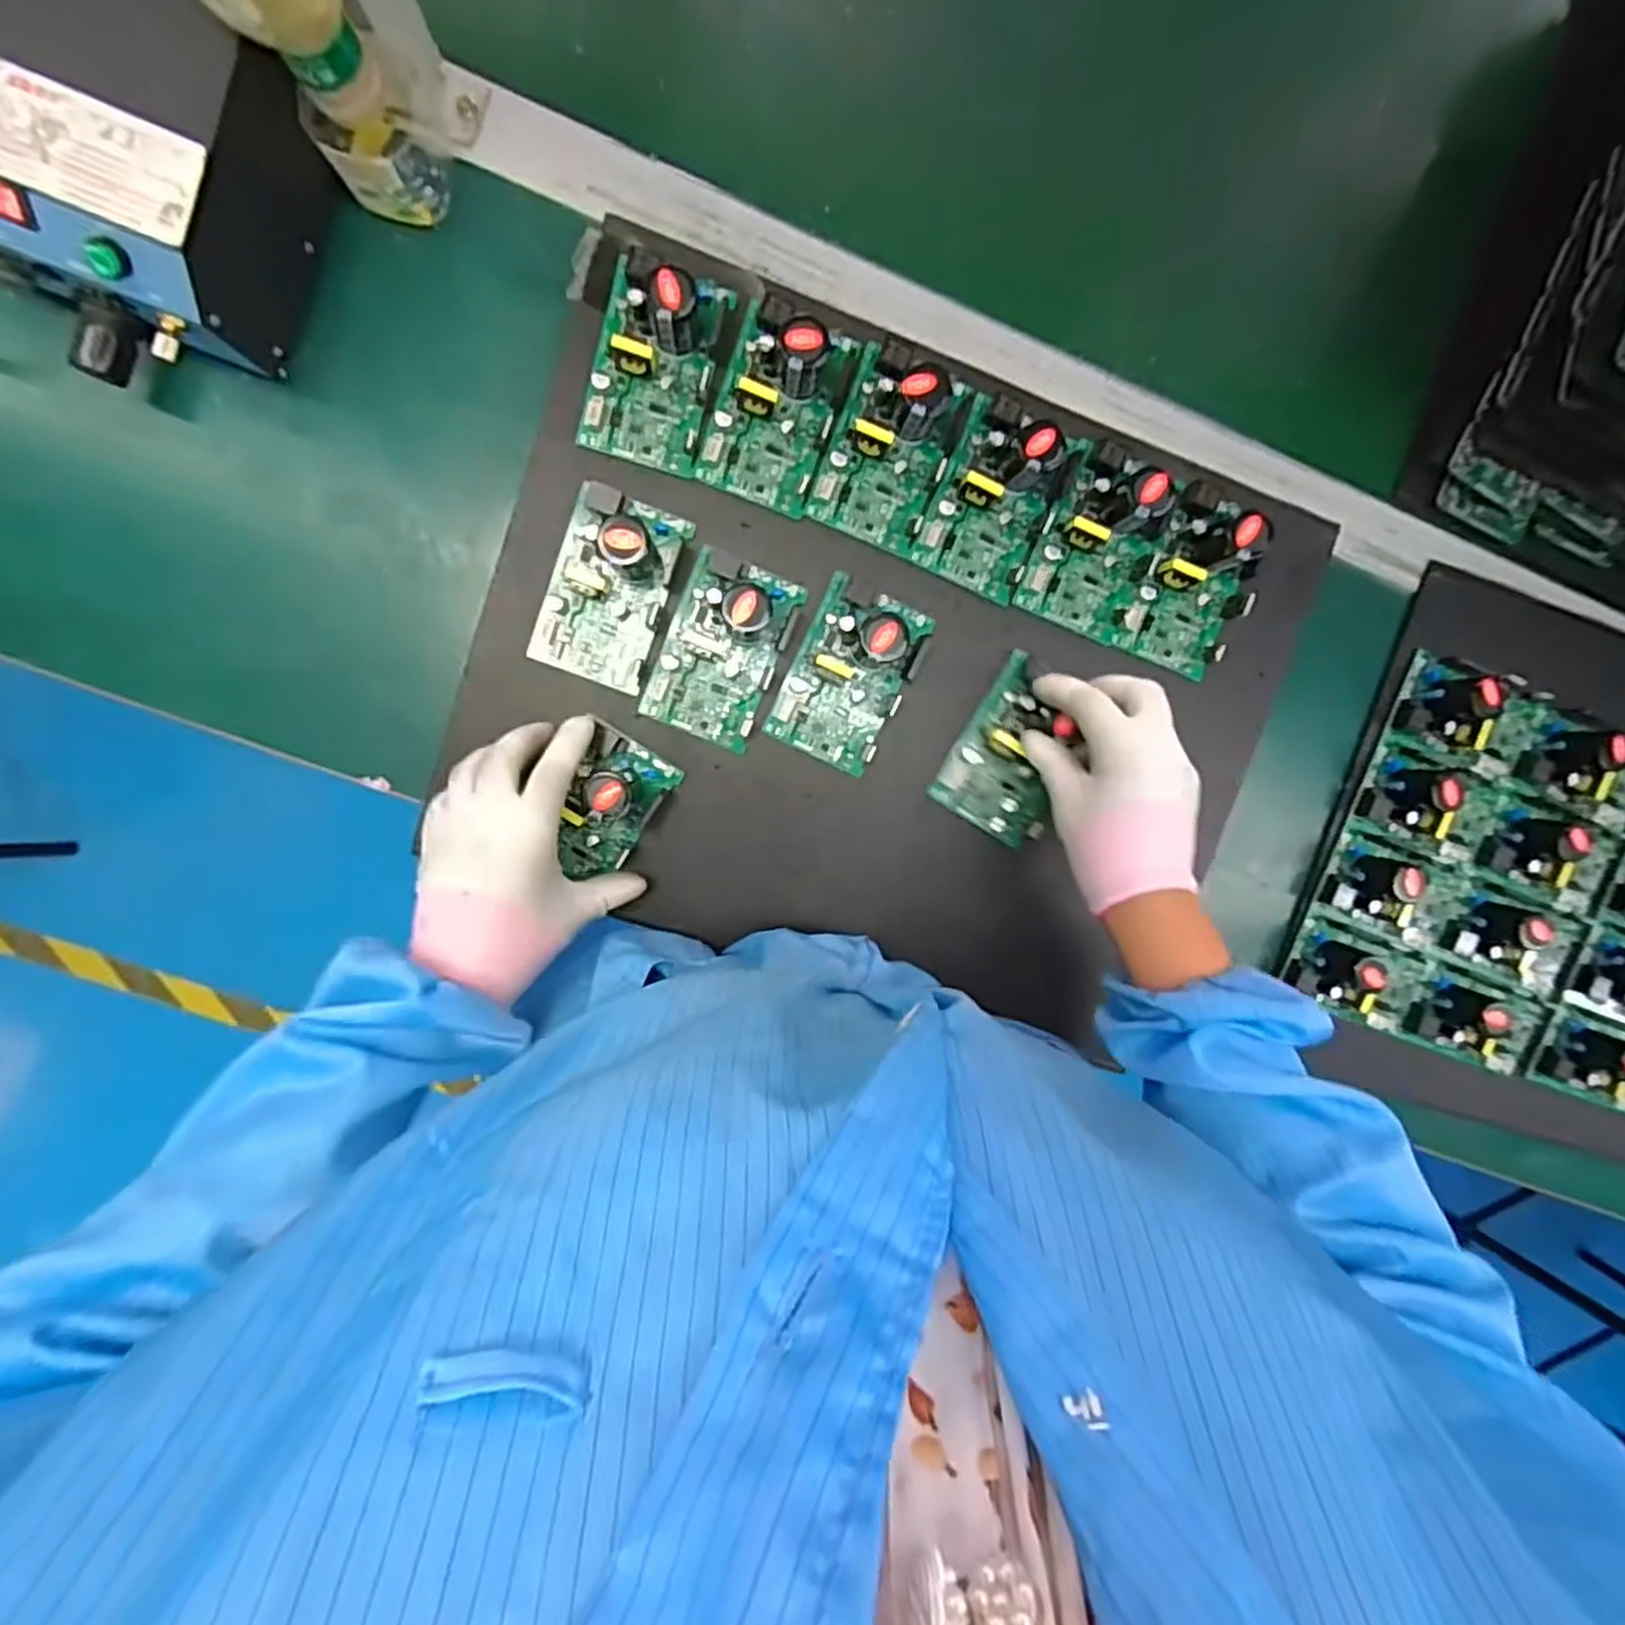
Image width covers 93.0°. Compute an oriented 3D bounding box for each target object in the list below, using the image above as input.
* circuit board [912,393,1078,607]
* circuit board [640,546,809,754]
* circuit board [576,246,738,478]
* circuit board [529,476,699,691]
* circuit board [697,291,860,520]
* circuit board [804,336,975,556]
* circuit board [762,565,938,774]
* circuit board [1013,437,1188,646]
[{"bbox_3d":[0.116,-0.192,0.463,0.071,0.043,0.107,23,93,-7],"label":"circuit board"},{"bbox_3d":[-0.054,-0.098,0.464,0.068,0.034,0.110,23,93,-7],"label":"circuit board"},{"bbox_3d":[-0.089,-0.262,0.438,0.074,0.043,0.111,15,94,-7],"label":"circuit board"},{"bbox_3d":[-0.121,-0.133,0.449,0.066,0.042,0.109,21,93,-7],"label":"circuit board"},{"bbox_3d":[-0.019,-0.240,0.447,0.072,0.041,0.107,20,94,-7],"label":"circuit board"},{"bbox_3d":[0.049,-0.219,0.454,0.071,0.043,0.107,21,93,-7],"label":"circuit board"},{"bbox_3d":[0.025,-0.084,0.468,0.070,0.042,0.109,24,93,-8],"label":"circuit board"},{"bbox_3d":[0.184,-0.169,0.473,0.076,0.043,0.111,27,93,-8],"label":"circuit board"}]

